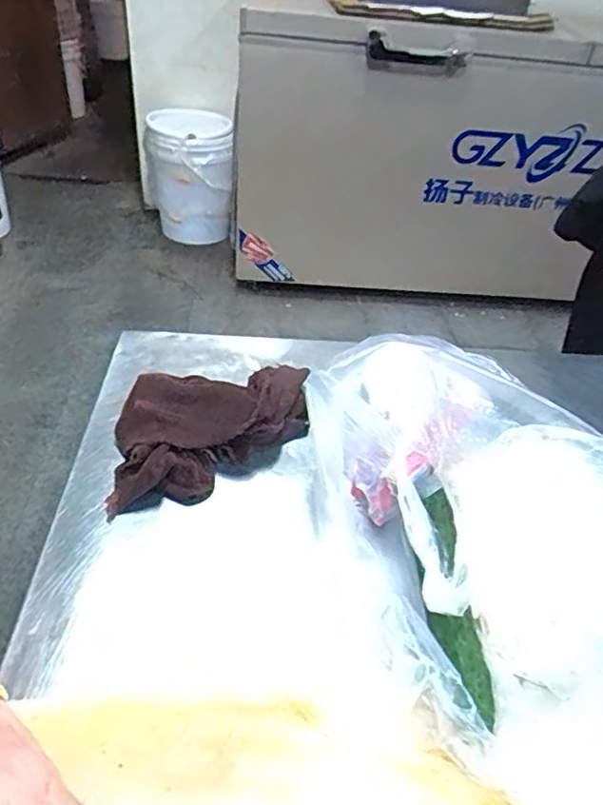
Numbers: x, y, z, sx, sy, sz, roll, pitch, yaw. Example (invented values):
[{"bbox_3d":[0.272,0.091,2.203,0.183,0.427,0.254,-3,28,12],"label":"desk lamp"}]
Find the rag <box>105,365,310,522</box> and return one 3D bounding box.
[{"bbox_3d":[-0.064,0.015,0.454,0.165,0.044,0.117,-7,42,-15],"label":"rag"}]

